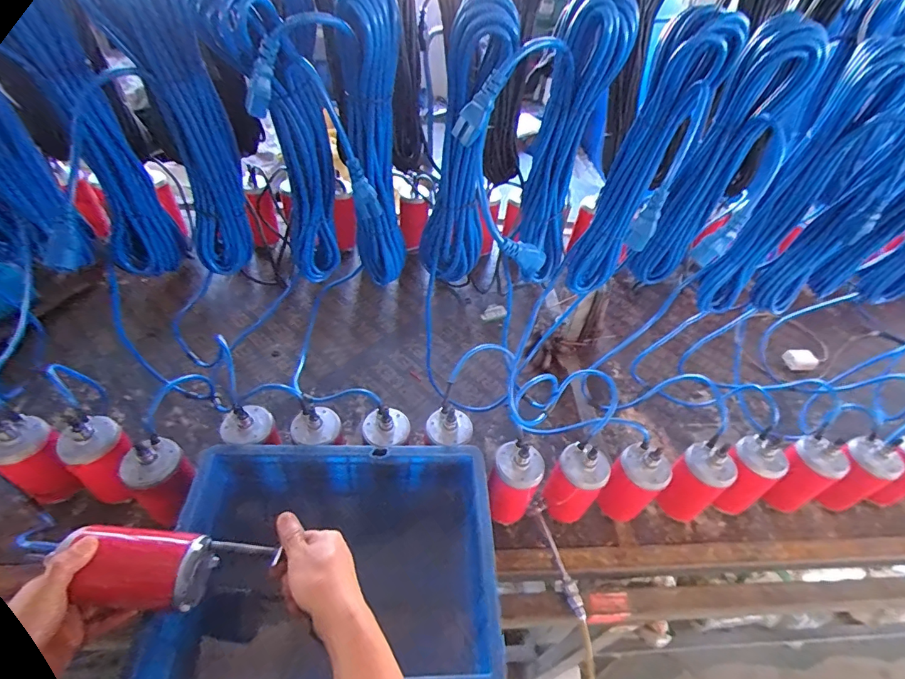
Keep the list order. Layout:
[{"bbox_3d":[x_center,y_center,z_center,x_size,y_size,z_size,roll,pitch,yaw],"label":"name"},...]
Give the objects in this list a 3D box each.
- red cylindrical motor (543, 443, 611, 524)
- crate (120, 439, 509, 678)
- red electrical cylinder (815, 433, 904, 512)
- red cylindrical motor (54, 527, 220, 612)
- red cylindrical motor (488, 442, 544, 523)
[{"bbox_3d":[0.194,0.231,0.724,0.079,0.144,0.066,38,54,26],"label":"red cylindrical motor"},{"bbox_3d":[-0.145,0.335,0.646,0.442,0.227,0.294,1,47,-6],"label":"crate"},{"bbox_3d":[0.716,0.245,0.806,0.071,0.163,0.074,-14,50,-19],"label":"red electrical cylinder"},{"bbox_3d":[-0.330,0.243,0.478,0.124,0.070,0.068,4,46,-1],"label":"red cylindrical motor"},{"bbox_3d":[0.098,0.229,0.720,0.073,0.156,0.070,3,47,-4],"label":"red cylindrical motor"}]

